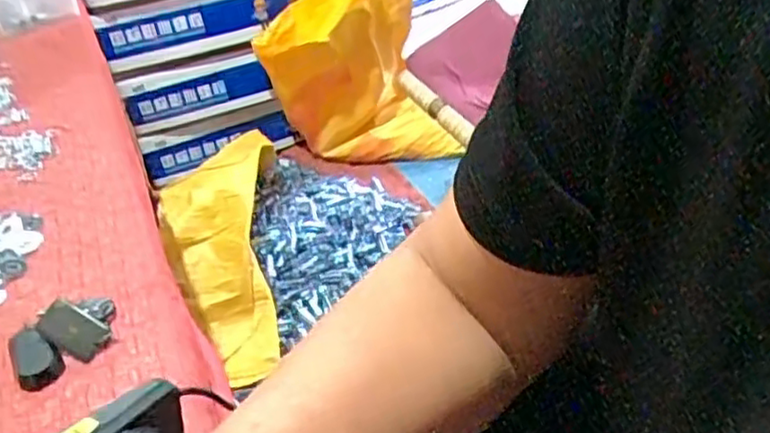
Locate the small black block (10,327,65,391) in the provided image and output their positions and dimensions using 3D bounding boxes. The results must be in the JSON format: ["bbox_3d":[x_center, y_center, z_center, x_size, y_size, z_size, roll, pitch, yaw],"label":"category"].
[{"bbox_3d":[-0.242,0.097,0.481,0.028,0.020,0.046,-26,39,-26],"label":"small black block"}]

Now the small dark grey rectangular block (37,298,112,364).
[{"bbox_3d":[-0.221,0.080,0.494,0.051,0.007,0.030,31,62,8],"label":"small dark grey rectangular block"}]

